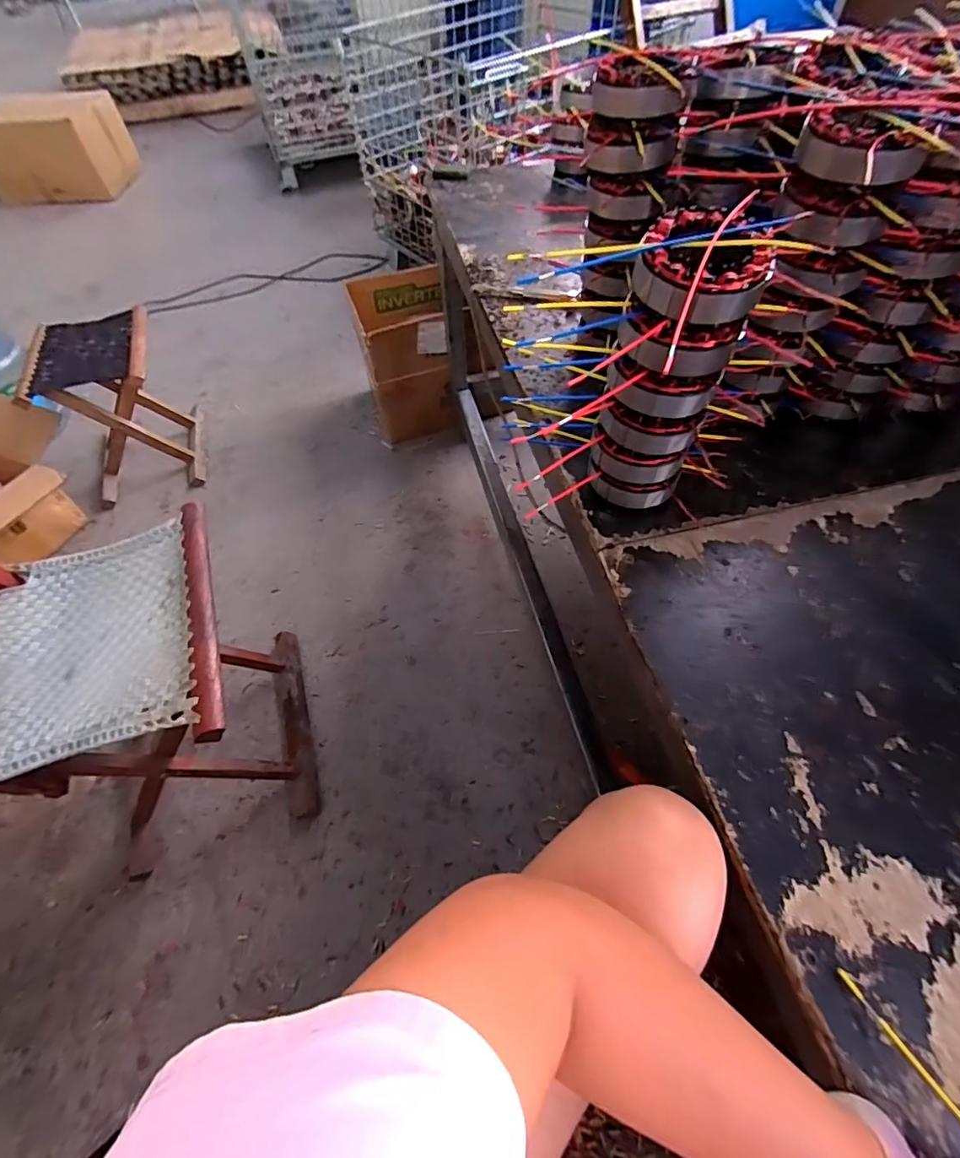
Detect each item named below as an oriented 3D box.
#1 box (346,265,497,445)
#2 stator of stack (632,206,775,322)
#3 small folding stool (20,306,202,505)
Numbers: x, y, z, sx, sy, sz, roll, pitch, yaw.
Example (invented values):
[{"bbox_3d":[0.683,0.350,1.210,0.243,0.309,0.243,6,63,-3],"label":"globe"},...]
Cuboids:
[{"bbox_3d":[-0.187,-0.578,1.388,0.215,0.308,0.296,-15,57,-7],"label":"box"},{"bbox_3d":[0.153,-0.213,0.366,0.085,0.038,0.094,17,59,14],"label":"stator of stack"},{"bbox_3d":[-0.910,-0.432,1.349,0.290,0.320,0.335,-21,57,-11],"label":"small folding stool"}]

